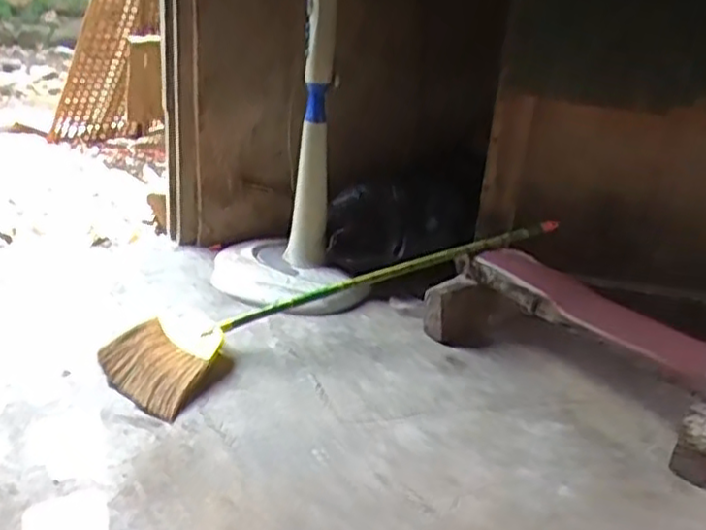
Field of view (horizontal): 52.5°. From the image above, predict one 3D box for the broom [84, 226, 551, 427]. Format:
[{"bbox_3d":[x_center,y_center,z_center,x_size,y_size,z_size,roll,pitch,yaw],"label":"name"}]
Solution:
[{"bbox_3d":[-0.016,0.075,1.418,0.928,0.093,0.331,-20,29,-17],"label":"broom"}]

